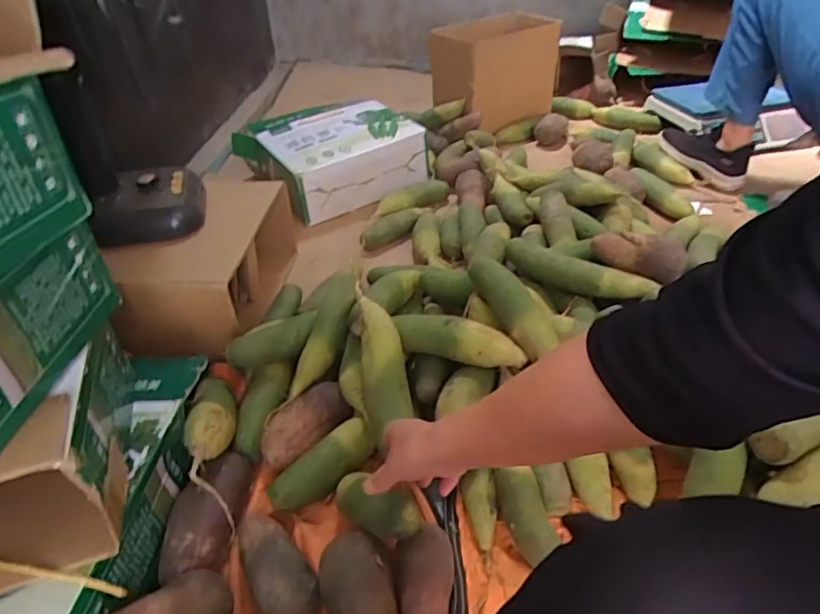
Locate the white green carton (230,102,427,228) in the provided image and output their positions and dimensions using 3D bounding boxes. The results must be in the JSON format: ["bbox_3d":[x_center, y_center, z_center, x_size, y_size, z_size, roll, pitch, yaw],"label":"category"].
[{"bbox_3d":[-0.205,-0.401,1.390,0.385,0.139,0.367,-26,45,-25],"label":"white green carton"}]

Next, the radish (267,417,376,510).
[{"bbox_3d":[-0.117,0.207,0.712,0.152,0.043,0.054,-29,46,-28],"label":"radish"}]

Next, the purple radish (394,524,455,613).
[{"bbox_3d":[0.016,0.304,0.583,0.061,0.061,0.131,1,40,5],"label":"purple radish"}]

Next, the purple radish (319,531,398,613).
[{"bbox_3d":[-0.049,0.319,0.566,0.070,0.078,0.159,-15,41,-13],"label":"purple radish"}]

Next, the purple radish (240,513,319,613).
[{"bbox_3d":[-0.160,0.297,0.621,0.071,0.049,0.155,-28,46,-27],"label":"purple radish"}]

